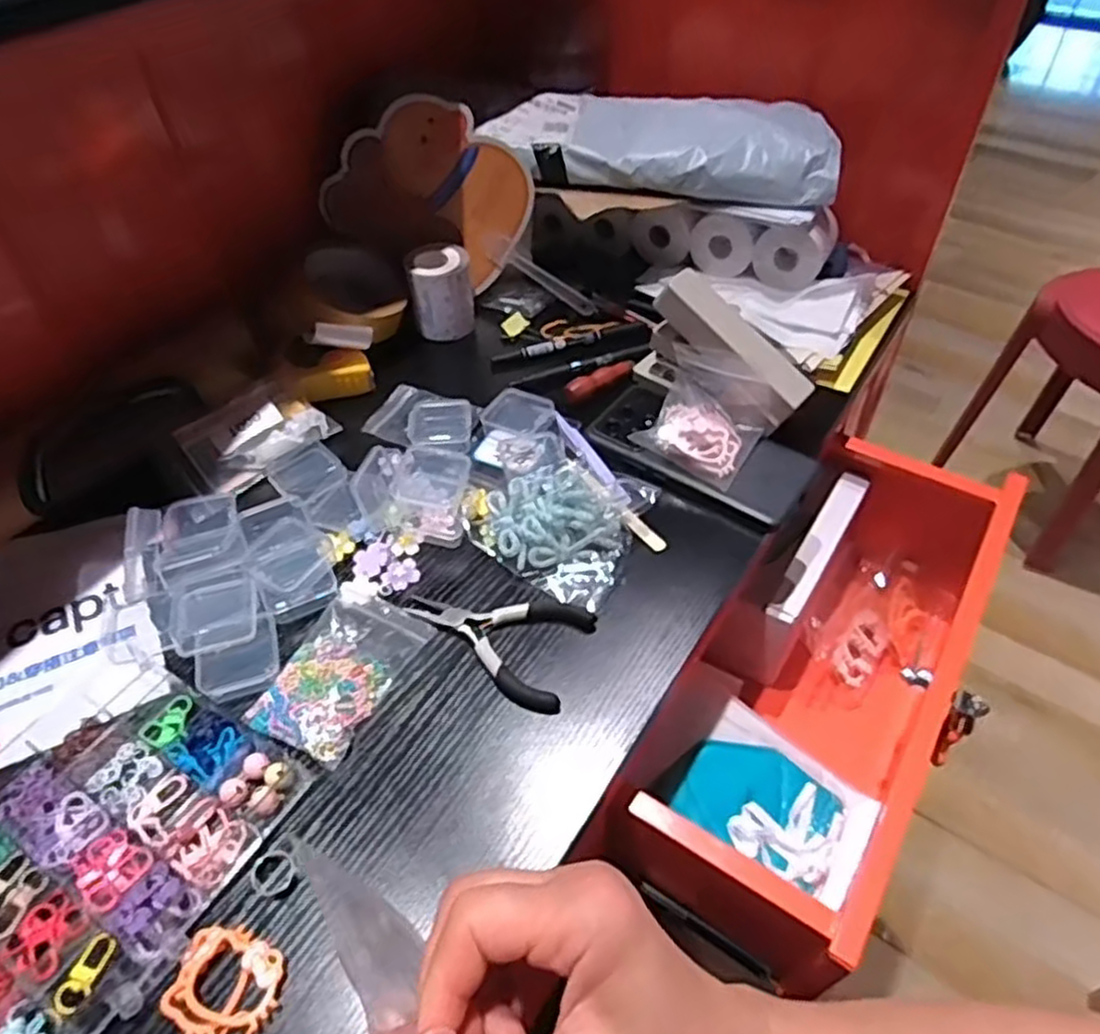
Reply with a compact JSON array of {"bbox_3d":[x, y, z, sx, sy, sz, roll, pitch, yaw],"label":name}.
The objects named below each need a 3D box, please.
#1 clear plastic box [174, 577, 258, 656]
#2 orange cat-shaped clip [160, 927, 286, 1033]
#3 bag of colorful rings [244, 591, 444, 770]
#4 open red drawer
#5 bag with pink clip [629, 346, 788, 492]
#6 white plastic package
[{"bbox_3d":[-0.199,0.063,0.447,0.048,0.018,0.048,-14,50,-10],"label":"clear plastic box"},{"bbox_3d":[-0.146,0.209,0.333,0.049,0.006,0.042,1,49,2],"label":"orange cat-shaped clip"},{"bbox_3d":[-0.120,0.086,0.431,0.067,0.012,0.105,20,52,18],"label":"bag of colorful rings"},{"bbox_3d":[0.216,0.113,0.562,0.160,0.158,0.409,28,55,23],"label":"open red drawer"},{"bbox_3d":[0.109,-0.071,0.533,0.092,0.052,0.074,32,57,26],"label":"bag with pink clip"},{"bbox_3d":[0.095,-0.319,0.633,0.284,0.049,0.119,6,49,6],"label":"white plastic package"}]

